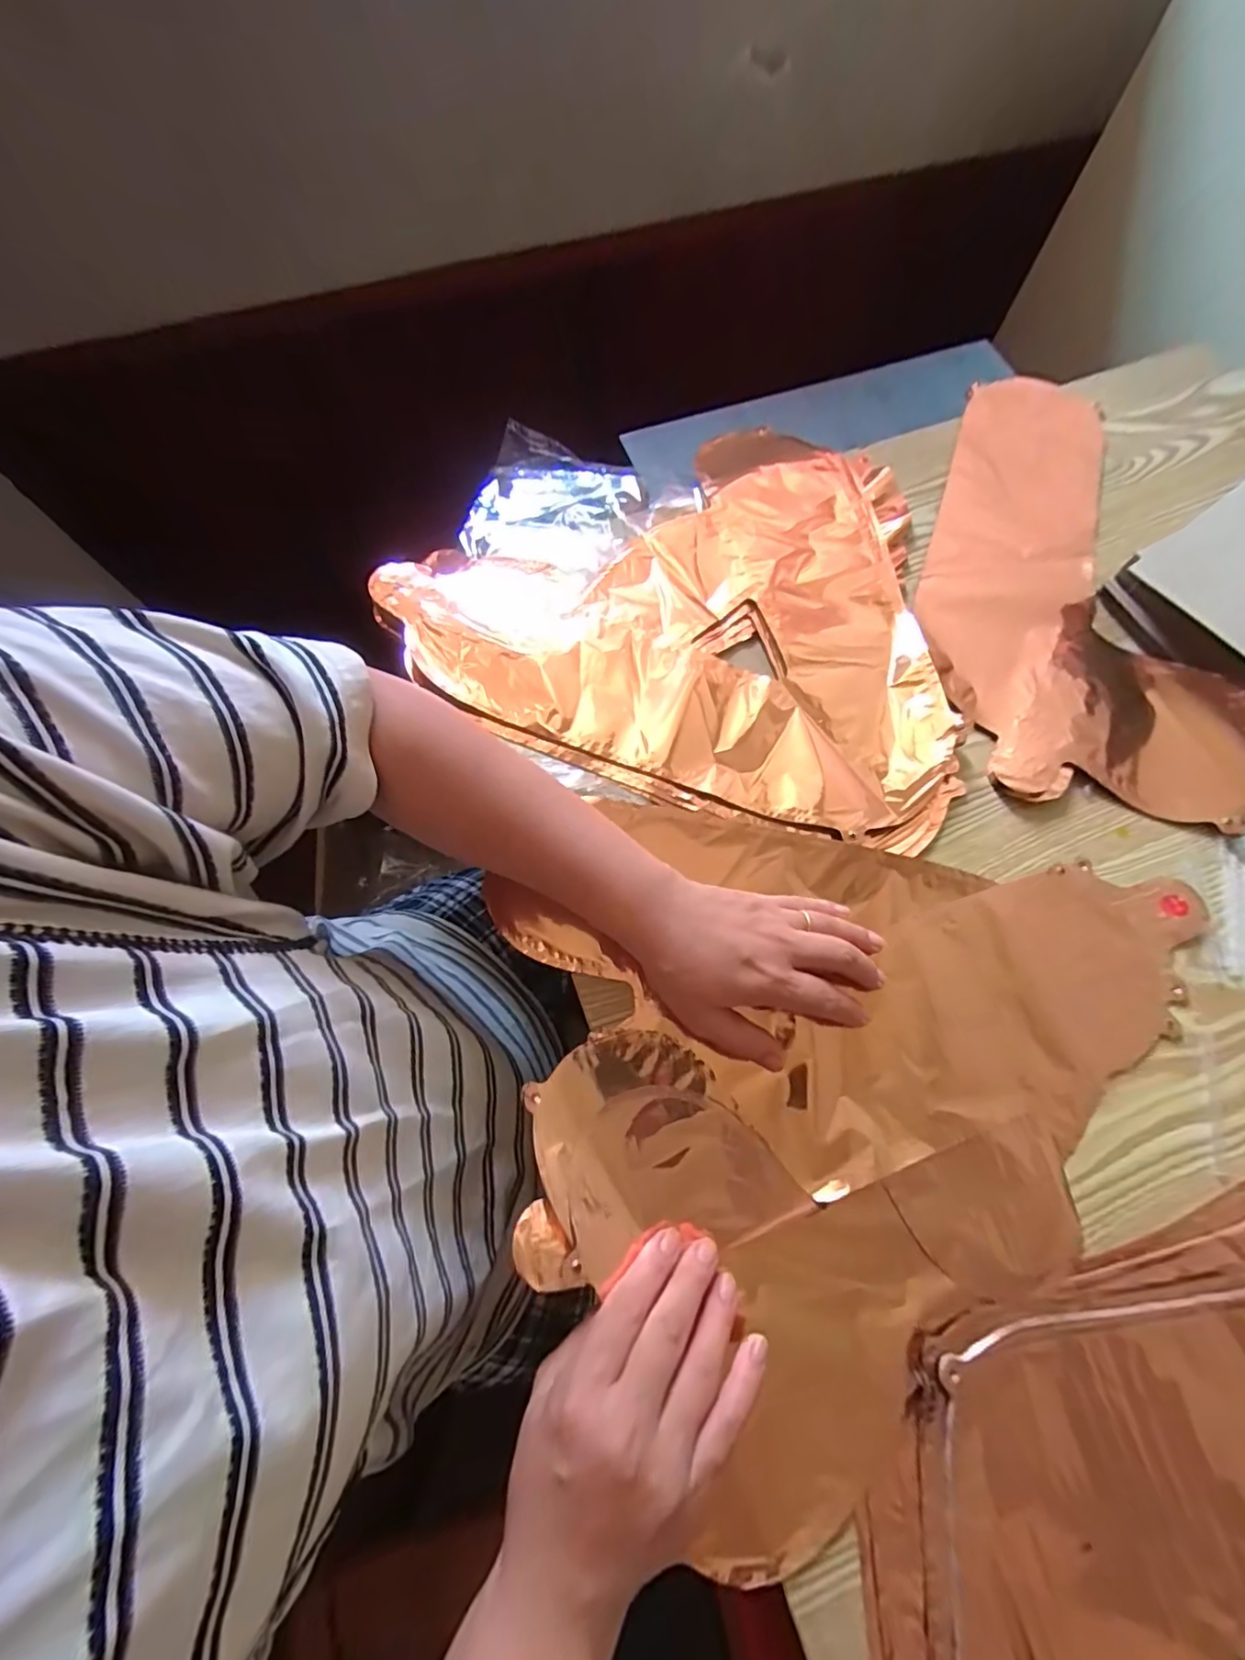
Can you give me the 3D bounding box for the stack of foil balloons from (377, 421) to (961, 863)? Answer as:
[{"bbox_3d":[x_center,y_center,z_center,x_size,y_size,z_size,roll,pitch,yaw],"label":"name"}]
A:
[{"bbox_3d":[0.061,-0.196,0.457,0.418,0.020,0.343,20,71,6],"label":"stack of foil balloons"}]

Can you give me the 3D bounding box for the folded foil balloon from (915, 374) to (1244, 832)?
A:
[{"bbox_3d":[0.335,-0.209,0.469,0.200,0.029,0.421,-2,70,-2],"label":"folded foil balloon"}]

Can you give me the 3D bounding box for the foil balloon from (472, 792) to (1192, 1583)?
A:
[{"bbox_3d":[0.129,0.108,0.356,0.418,0.022,0.337,-34,74,-13],"label":"foil balloon"}]

